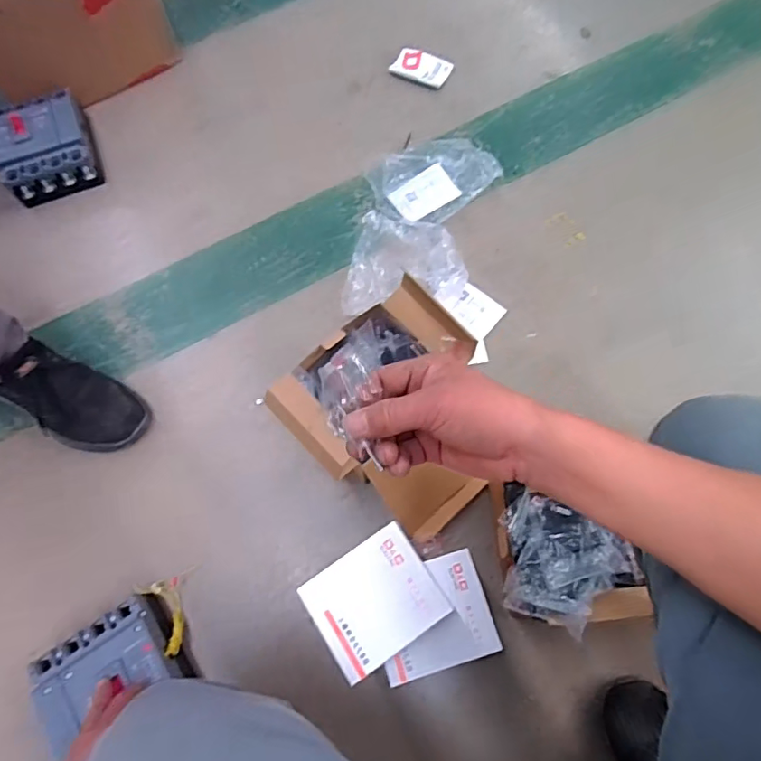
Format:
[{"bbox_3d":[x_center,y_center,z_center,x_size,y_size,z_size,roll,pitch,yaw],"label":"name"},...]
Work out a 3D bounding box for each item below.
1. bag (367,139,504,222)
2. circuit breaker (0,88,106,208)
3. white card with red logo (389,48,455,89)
[{"bbox_3d":[0.085,-0.339,0.930,0.205,0.038,0.149,-27,73,-7],"label":"bag"},{"bbox_3d":[-0.572,-0.404,0.934,0.149,0.090,0.167,-21,72,-5],"label":"circuit breaker"},{"bbox_3d":[0.079,-0.595,1.040,0.109,0.009,0.065,27,75,10],"label":"white card with red logo"}]

